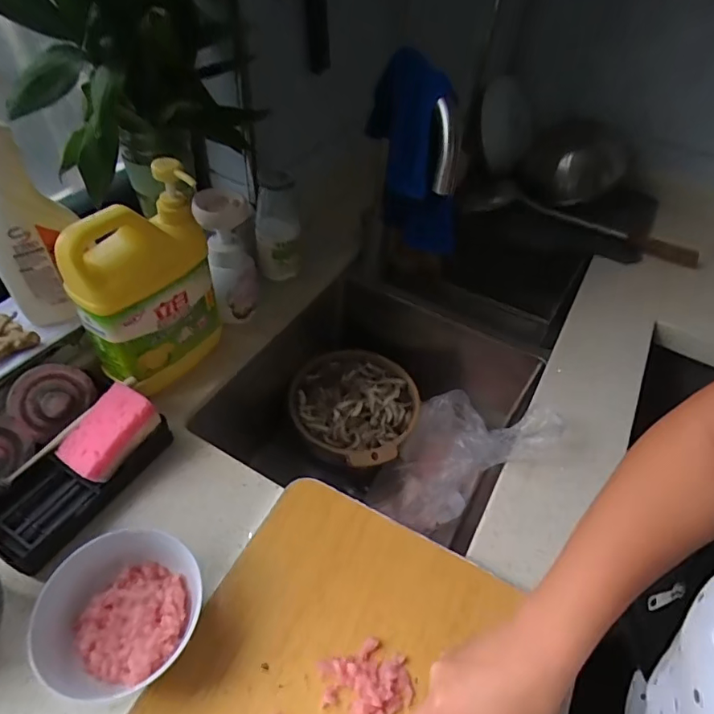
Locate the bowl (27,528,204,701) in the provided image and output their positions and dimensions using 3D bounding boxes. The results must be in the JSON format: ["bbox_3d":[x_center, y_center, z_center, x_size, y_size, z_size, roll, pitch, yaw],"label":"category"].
[{"bbox_3d":[-0.190,0.212,0.406,0.113,0.063,0.113,3,48,-3],"label":"bowl"}]

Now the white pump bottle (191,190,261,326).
[{"bbox_3d":[-0.164,-0.129,0.637,0.068,0.153,0.081,-10,50,-14],"label":"white pump bottle"}]

